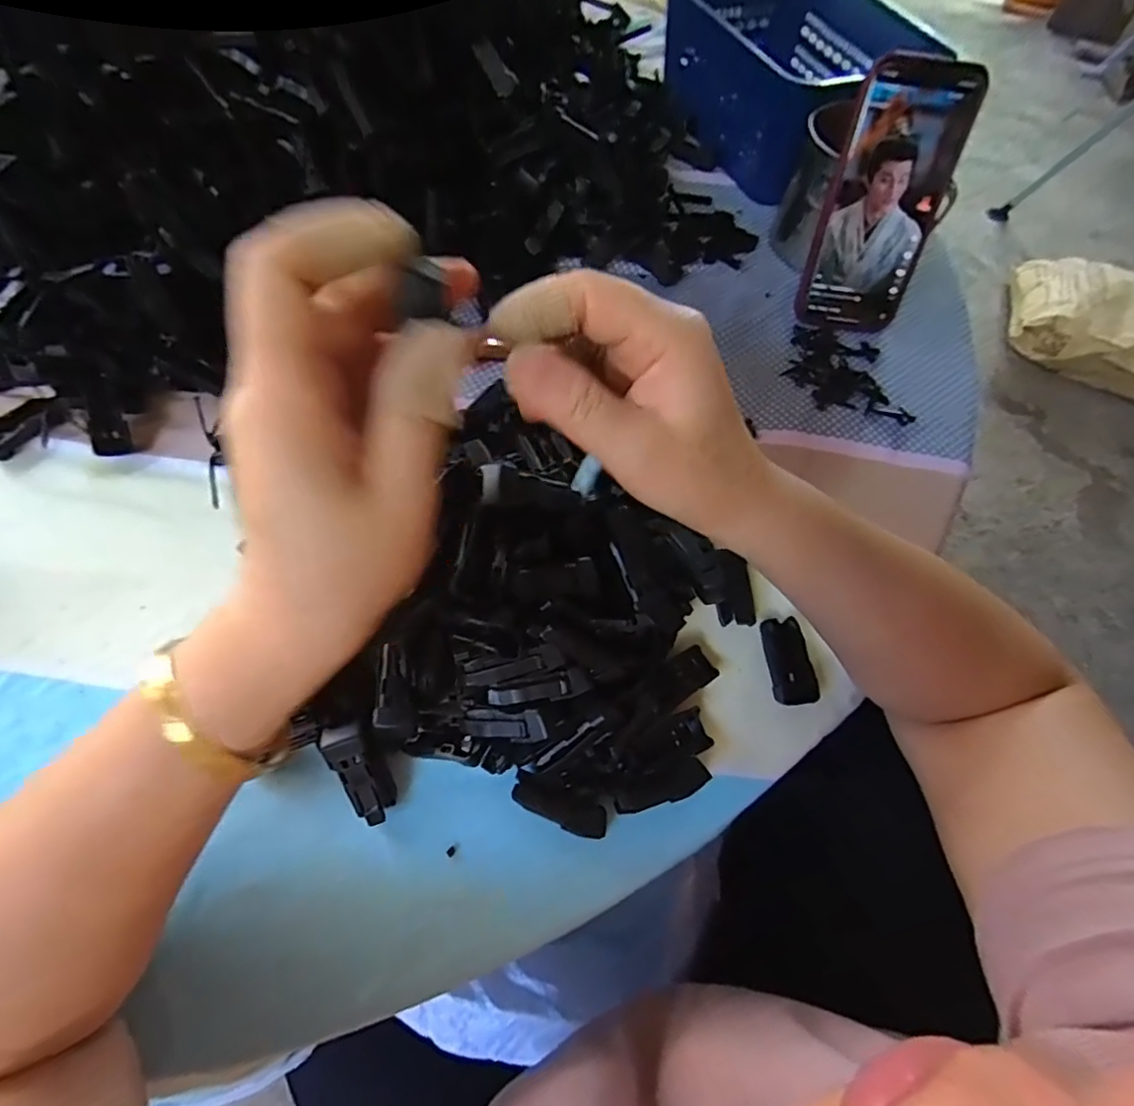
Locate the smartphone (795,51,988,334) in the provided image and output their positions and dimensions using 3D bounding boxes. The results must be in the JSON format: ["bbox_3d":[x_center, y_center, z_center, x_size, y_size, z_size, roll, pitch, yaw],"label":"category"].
[{"bbox_3d":[0.221,-0.241,0.397,0.074,0.160,0.012,9,34,1],"label":"smartphone"}]

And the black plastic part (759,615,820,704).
[{"bbox_3d":[0.120,0.059,0.308,0.021,0.015,0.046,-4,63,-6],"label":"black plastic part"}]

